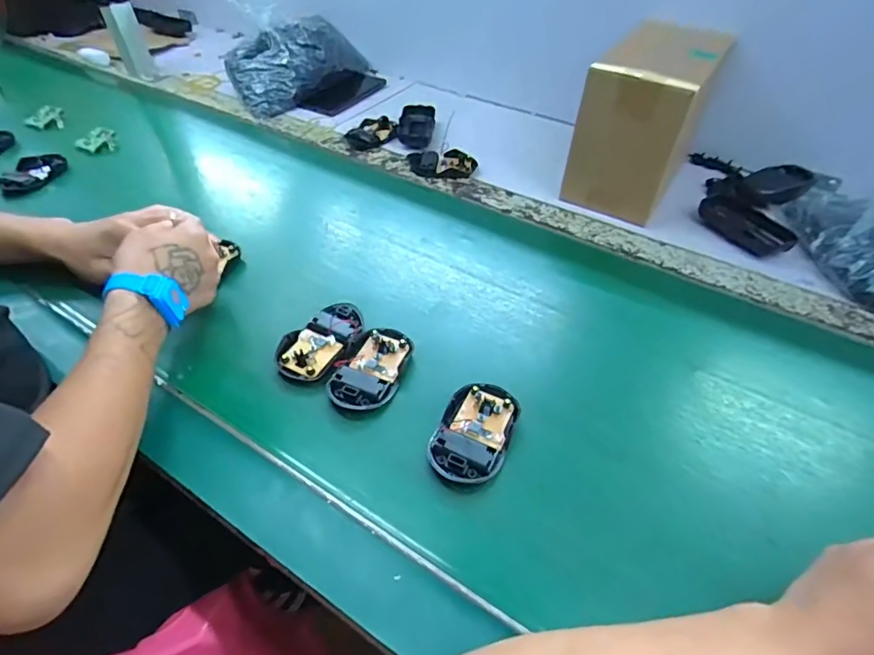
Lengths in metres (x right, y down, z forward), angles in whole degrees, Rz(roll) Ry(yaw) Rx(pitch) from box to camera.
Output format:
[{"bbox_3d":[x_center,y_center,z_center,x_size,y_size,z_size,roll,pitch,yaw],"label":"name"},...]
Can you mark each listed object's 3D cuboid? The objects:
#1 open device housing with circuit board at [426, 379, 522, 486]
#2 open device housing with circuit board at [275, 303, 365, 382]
[{"bbox_3d":[0.032,0.086,0.411,0.060,0.012,0.097,19,50,17],"label":"open device housing with circuit board"},{"bbox_3d":[-0.109,0.012,0.476,0.057,0.018,0.096,25,52,21],"label":"open device housing with circuit board"}]

